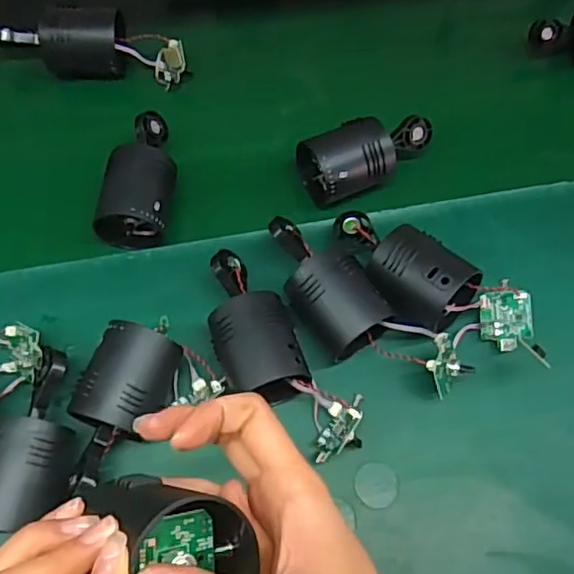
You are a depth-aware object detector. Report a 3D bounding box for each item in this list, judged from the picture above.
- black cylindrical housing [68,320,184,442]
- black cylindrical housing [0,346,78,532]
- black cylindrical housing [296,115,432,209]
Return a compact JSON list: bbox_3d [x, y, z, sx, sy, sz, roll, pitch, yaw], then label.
[{"bbox_3d":[-0.105,0.064,0.409,0.053,0.054,0.072,13,65,5],"label":"black cylindrical housing"},{"bbox_3d":[-0.164,0.098,0.390,0.056,0.053,0.115,2,64,-1],"label":"black cylindrical housing"},{"bbox_3d":[0.072,-0.109,0.509,0.115,0.047,0.053,-21,67,-11],"label":"black cylindrical housing"}]

